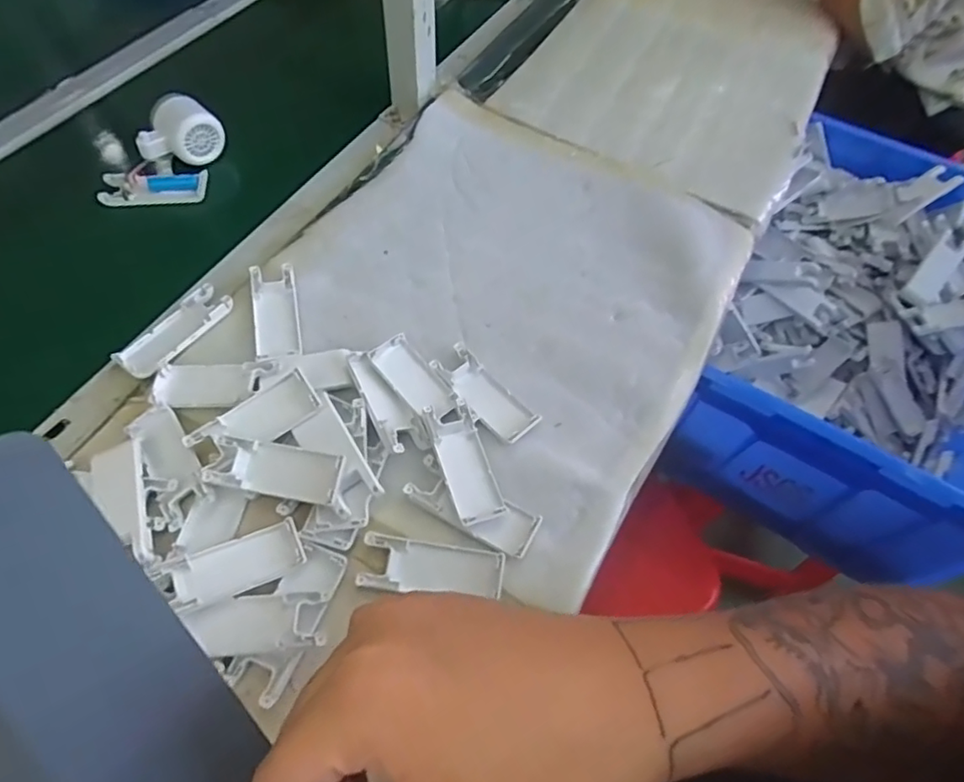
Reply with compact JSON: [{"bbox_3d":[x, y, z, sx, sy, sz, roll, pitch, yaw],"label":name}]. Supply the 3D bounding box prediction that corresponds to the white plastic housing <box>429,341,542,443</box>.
[{"bbox_3d":[0.001,0.003,0.518,0.042,0.014,0.103,-37,69,-22],"label":"white plastic housing"}]

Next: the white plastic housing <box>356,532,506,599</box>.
[{"bbox_3d":[-0.037,0.132,0.437,0.103,0.013,0.037,9,60,1],"label":"white plastic housing"}]

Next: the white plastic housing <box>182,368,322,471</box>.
[{"bbox_3d":[-0.177,0.024,0.462,0.100,0.012,0.039,-34,84,-10],"label":"white plastic housing"}]

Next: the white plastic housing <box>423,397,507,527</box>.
[{"bbox_3d":[-0.014,0.056,0.473,0.038,0.015,0.101,-16,62,-13],"label":"white plastic housing"}]

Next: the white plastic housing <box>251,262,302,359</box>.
[{"bbox_3d":[-0.189,-0.072,0.543,0.038,0.012,0.101,-10,61,-9],"label":"white plastic housing"}]

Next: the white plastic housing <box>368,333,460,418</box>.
[{"bbox_3d":[-0.060,-0.011,0.514,0.038,0.012,0.083,-34,74,-28],"label":"white plastic housing"}]

